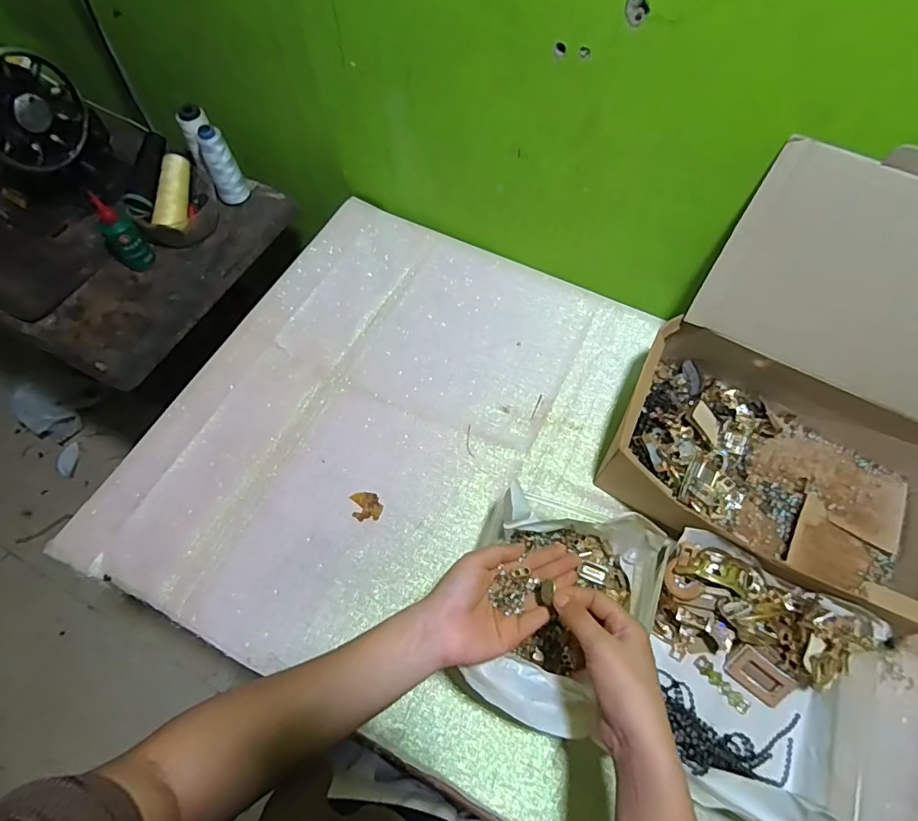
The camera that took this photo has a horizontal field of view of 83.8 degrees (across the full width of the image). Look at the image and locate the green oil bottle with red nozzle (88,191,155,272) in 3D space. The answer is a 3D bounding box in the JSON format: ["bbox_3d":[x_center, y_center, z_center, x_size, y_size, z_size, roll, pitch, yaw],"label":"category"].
[{"bbox_3d":[-0.469,-0.242,0.707,0.043,0.115,0.045,41,72,19],"label":"green oil bottle with red nozzle"}]

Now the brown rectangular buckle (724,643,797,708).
[{"bbox_3d":[0.293,0.259,0.500,0.056,0.008,0.039,34,107,24],"label":"brown rectangular buckle"}]

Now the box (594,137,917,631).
[{"bbox_3d":[0.357,-0.002,0.486,0.328,0.279,0.299,26,67,13],"label":"box"}]

